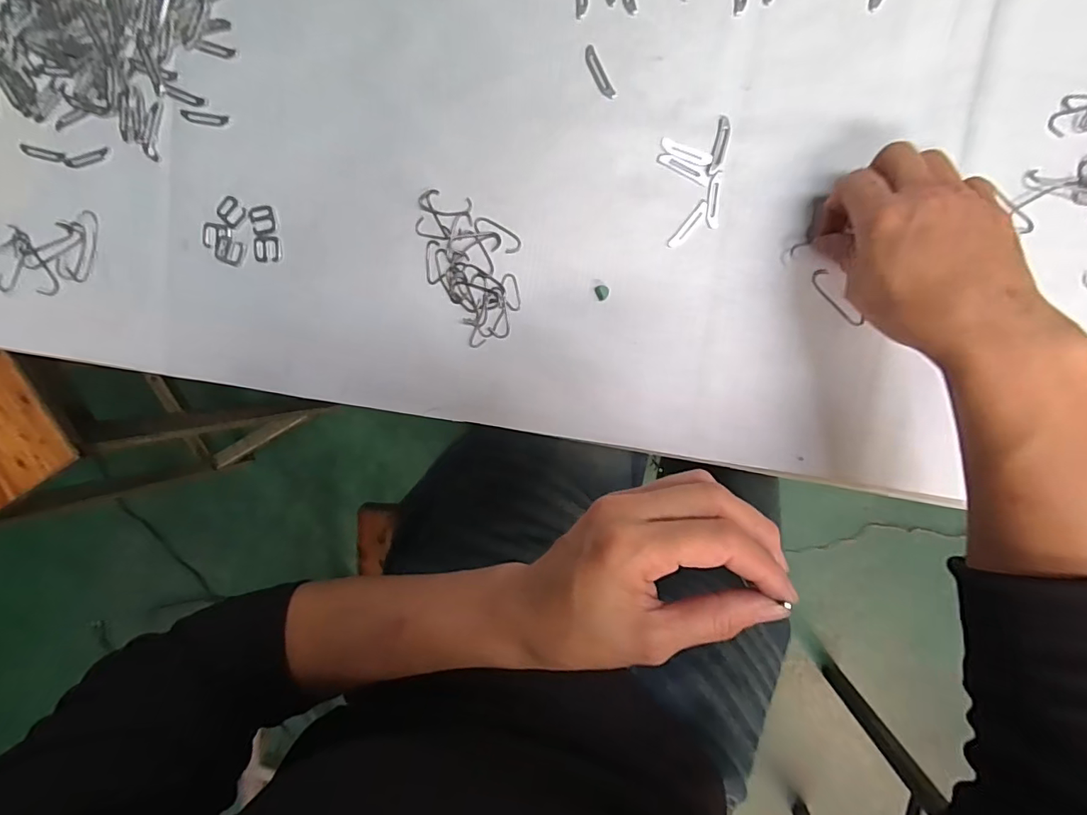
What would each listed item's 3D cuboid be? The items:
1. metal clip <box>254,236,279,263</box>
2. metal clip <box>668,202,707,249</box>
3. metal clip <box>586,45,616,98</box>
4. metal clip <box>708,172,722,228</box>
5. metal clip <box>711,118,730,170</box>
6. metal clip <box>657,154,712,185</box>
[{"bbox_3d":[-0.187,-0.107,0.334,0.016,0.004,0.017,3,97,4],"label":"metal clip"},{"bbox_3d":[0.093,-0.116,0.315,0.006,0.004,0.033,41,98,-2],"label":"metal clip"},{"bbox_3d":[0.034,-0.209,0.307,0.008,0.004,0.034,-26,95,7],"label":"metal clip"},{"bbox_3d":[0.108,-0.131,0.312,0.007,0.004,0.032,3,97,4],"label":"metal clip"},{"bbox_3d":[0.110,-0.163,0.308,0.007,0.004,0.029,10,98,3],"label":"metal clip"},{"bbox_3d":[0.089,-0.150,0.310,0.035,0.004,0.009,24,98,1],"label":"metal clip"}]

